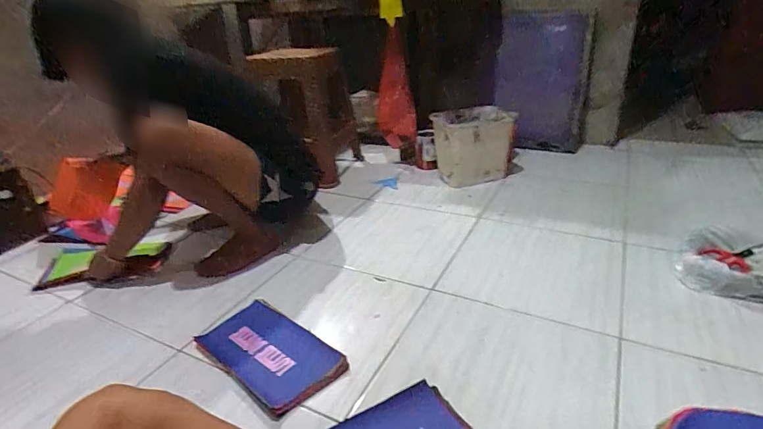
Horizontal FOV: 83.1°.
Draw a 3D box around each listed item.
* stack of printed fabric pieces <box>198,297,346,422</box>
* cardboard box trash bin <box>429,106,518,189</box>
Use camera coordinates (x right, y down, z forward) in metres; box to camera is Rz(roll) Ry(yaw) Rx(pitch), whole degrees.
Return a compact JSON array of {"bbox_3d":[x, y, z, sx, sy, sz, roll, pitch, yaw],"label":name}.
[{"bbox_3d":[-0.225,0.276,0.865,0.305,0.025,0.163,20,36,39],"label":"stack of printed fabric pieces"},{"bbox_3d":[0.332,-0.255,1.571,0.274,0.247,0.207,-3,27,2],"label":"cardboard box trash bin"}]

